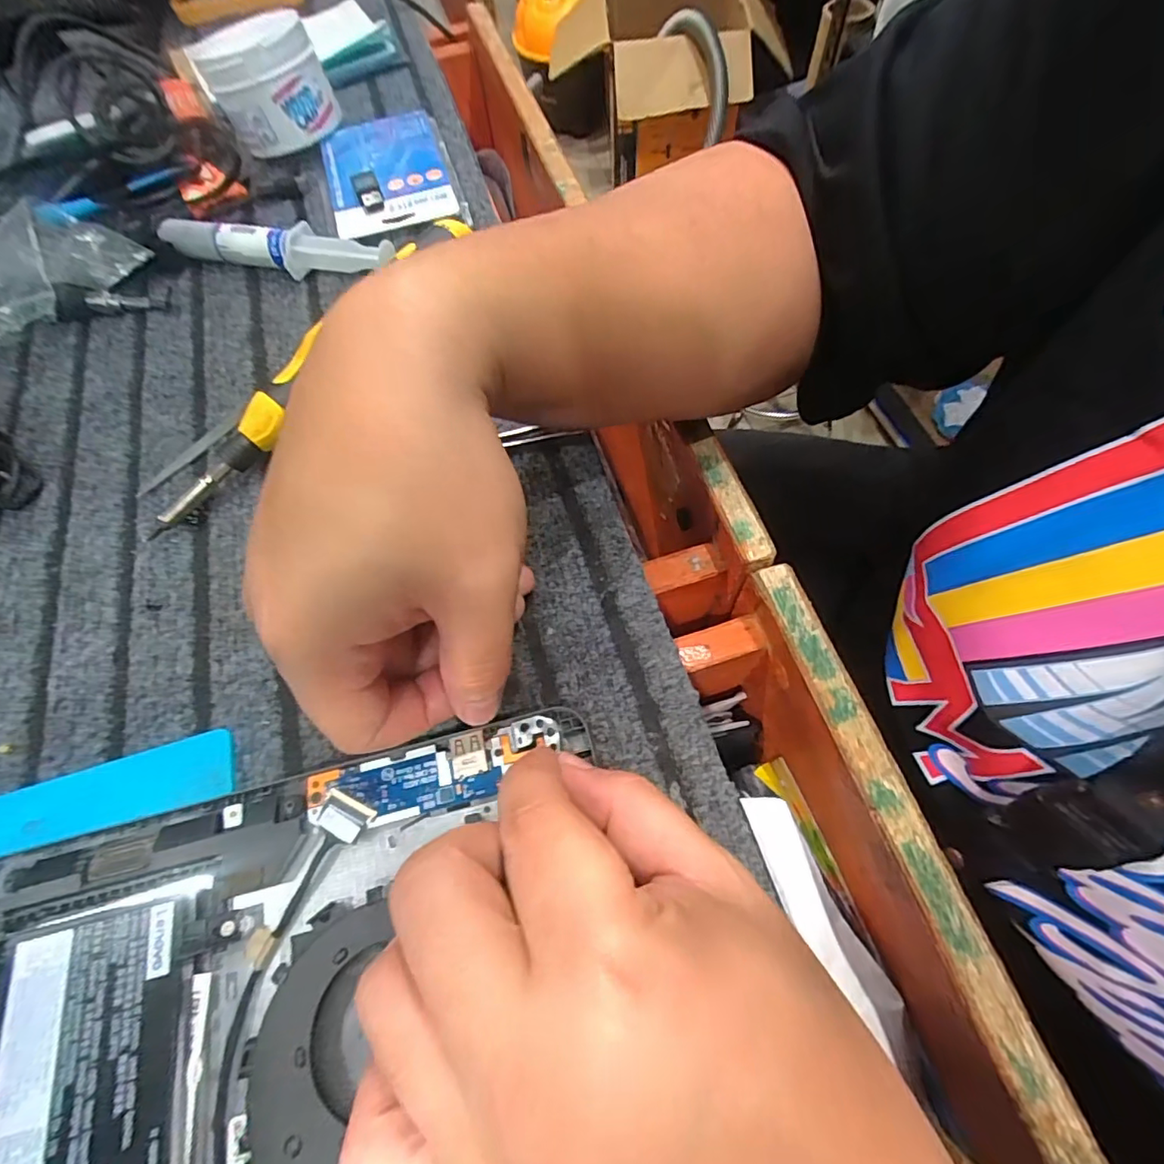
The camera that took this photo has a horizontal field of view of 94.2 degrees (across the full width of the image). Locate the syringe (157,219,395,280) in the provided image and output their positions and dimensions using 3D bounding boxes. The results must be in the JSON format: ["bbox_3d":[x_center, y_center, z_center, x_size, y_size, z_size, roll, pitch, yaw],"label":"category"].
[{"bbox_3d":[-0.190,-0.204,0.333,0.150,0.022,0.021,9,65,7],"label":"syringe"}]

